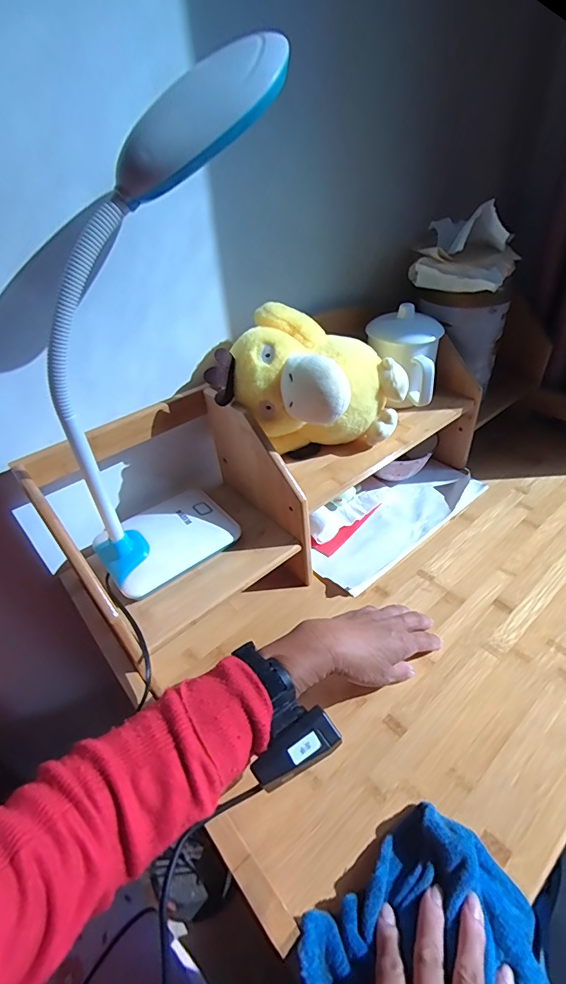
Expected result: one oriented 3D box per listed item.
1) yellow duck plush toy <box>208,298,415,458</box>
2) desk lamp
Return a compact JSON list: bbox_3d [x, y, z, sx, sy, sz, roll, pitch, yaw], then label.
[{"bbox_3d":[0.034,-0.116,0.484,0.169,0.135,0.128,14,45,20],"label":"yellow duck plush toy"},{"bbox_3d":[-0.108,-0.121,0.405,0.261,0.400,0.125,-28,47,-25],"label":"desk lamp"}]

